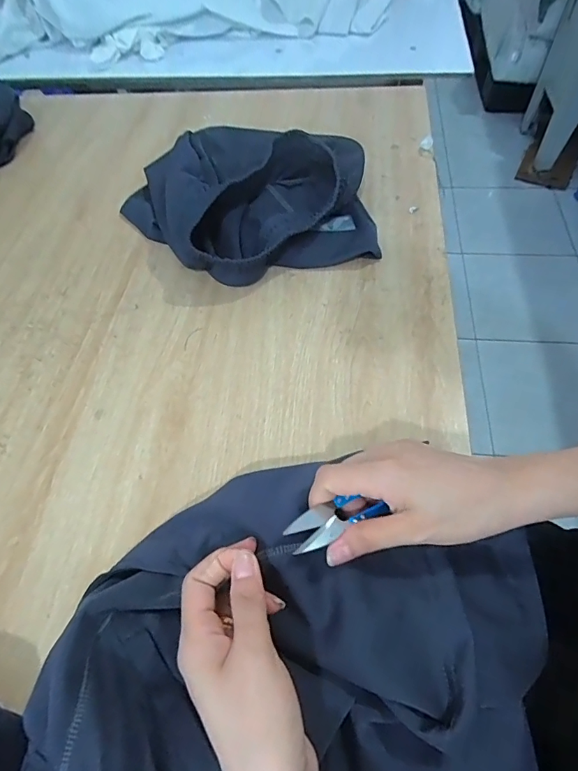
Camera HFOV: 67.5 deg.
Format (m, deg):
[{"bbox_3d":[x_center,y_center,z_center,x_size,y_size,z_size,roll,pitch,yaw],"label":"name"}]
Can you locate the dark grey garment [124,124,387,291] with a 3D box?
[{"bbox_3d":[-0.054,-0.227,0.504,0.268,0.083,0.240,-16,59,-5],"label":"dark grey garment"}]

